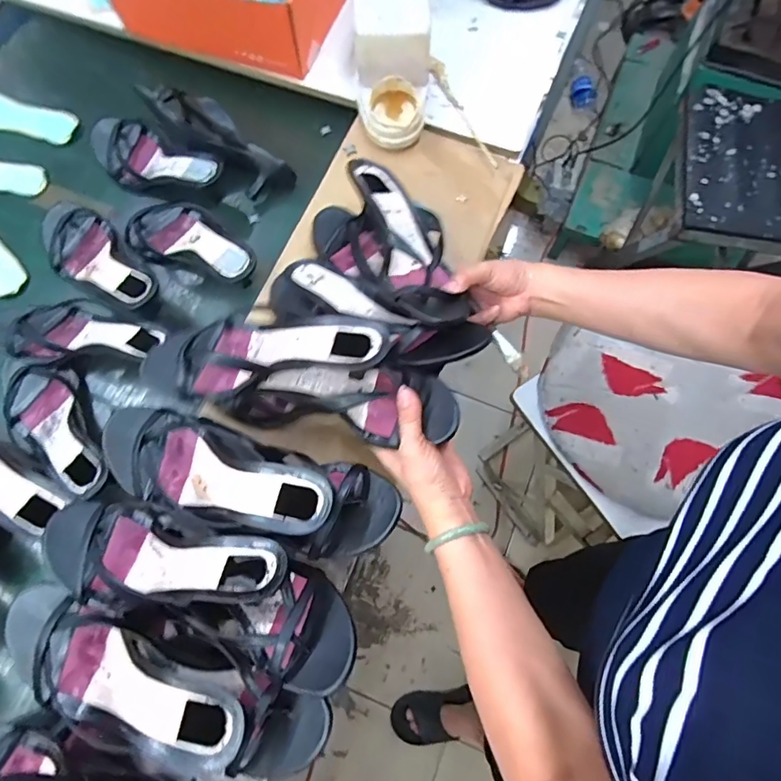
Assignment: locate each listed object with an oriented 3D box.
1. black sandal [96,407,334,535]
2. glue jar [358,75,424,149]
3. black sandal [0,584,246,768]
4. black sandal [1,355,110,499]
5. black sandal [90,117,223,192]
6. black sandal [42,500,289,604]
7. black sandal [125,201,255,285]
[{"bbox_3d":[-0.167,0.072,0.465,0.244,0.045,0.096,14,74,18],"label":"black sandal"},{"bbox_3d":[0.000,-0.374,0.674,0.088,0.061,0.080,4,74,2],"label":"glue jar"},{"bbox_3d":[-0.232,0.240,0.420,0.249,0.050,0.104,15,74,17],"label":"black sandal"},{"bbox_3d":[-0.384,0.041,0.571,0.211,0.047,0.093,38,77,24],"label":"black sandal"},{"bbox_3d":[-0.326,-0.318,0.688,0.219,0.057,0.095,26,75,22],"label":"black sandal"},{"bbox_3d":[-0.213,0.148,0.446,0.251,0.053,0.090,3,73,19],"label":"black sandal"},{"bbox_3d":[-0.252,-0.195,0.642,0.198,0.055,0.093,26,75,25],"label":"black sandal"}]

